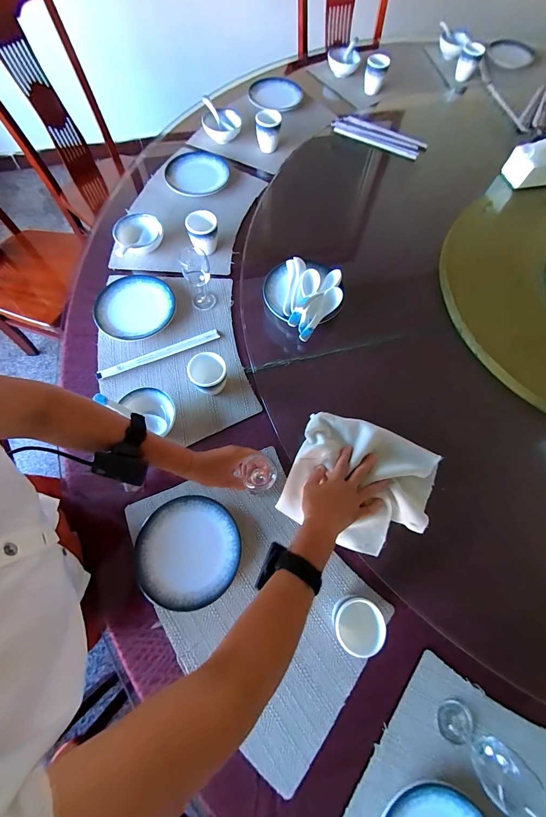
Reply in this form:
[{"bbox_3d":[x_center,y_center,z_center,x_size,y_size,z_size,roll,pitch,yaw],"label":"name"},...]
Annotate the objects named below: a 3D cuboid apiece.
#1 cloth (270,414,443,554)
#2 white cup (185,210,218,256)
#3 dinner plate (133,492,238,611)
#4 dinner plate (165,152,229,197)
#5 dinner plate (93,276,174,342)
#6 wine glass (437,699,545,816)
[{"bbox_3d":[0.153,0.132,0.559,0.238,0.051,0.212,25,70,7],"label":"cloth"},{"bbox_3d":[-0.168,-0.415,0.749,0.069,0.084,0.073,1,69,-2],"label":"white cup"},{"bbox_3d":[-0.146,0.245,0.534,0.172,0.015,0.169,1,69,-2],"label":"dinner plate"},{"bbox_3d":[-0.212,-0.668,0.877,0.166,0.022,0.189,3,69,-1],"label":"dinner plate"},{"bbox_3d":[-0.312,-0.232,0.705,0.175,0.018,0.160,1,69,-2],"label":"dinner plate"},{"bbox_3d":[0.280,0.458,0.406,0.053,0.129,0.058,43,73,13],"label":"wine glass"}]

